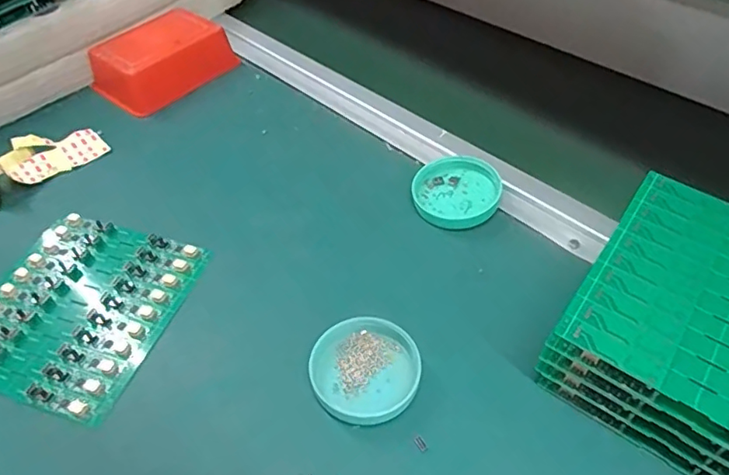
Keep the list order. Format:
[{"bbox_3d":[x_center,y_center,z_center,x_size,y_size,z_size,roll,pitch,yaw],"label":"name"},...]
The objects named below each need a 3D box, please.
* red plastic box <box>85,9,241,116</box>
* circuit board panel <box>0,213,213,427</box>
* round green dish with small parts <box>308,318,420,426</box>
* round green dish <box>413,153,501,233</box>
[{"bbox_3d":[-0.207,-0.182,0.551,0.092,0.044,0.129,33,57,29],"label":"red plastic box"},{"bbox_3d":[-0.193,0.045,0.371,0.129,0.008,0.136,12,50,14],"label":"circuit board panel"},{"bbox_3d":[0.000,0.078,0.326,0.062,0.016,0.061,-2,48,2],"label":"round green dish with small parts"},{"bbox_3d":[0.071,-0.036,0.425,0.066,0.010,0.066,-5,59,8],"label":"round green dish"}]

